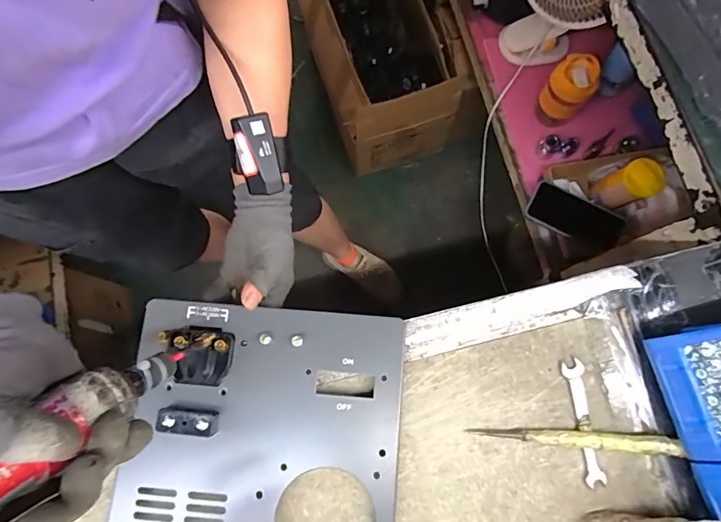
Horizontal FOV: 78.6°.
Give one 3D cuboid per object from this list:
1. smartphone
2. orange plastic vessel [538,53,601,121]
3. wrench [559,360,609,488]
[{"bbox_3d":[0.381,-0.082,0.783,0.158,0.016,0.086,30,75,12],"label":"smartphone"},{"bbox_3d":[0.390,-0.324,0.832,0.077,0.101,0.073,-1,76,2],"label":"orange plastic vessel"},{"bbox_3d":[0.208,0.149,0.410,0.020,0.007,0.111,-8,78,-1],"label":"wrench"}]

